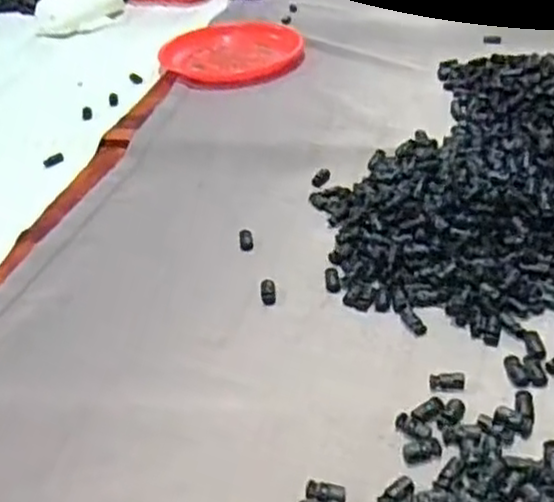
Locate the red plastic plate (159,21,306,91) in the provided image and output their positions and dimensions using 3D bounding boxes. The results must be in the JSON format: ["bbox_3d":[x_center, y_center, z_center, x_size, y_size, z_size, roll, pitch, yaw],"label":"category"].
[{"bbox_3d":[-0.073,-0.324,1.161,0.208,0.027,0.223,-5,37,3],"label":"red plastic plate"}]

